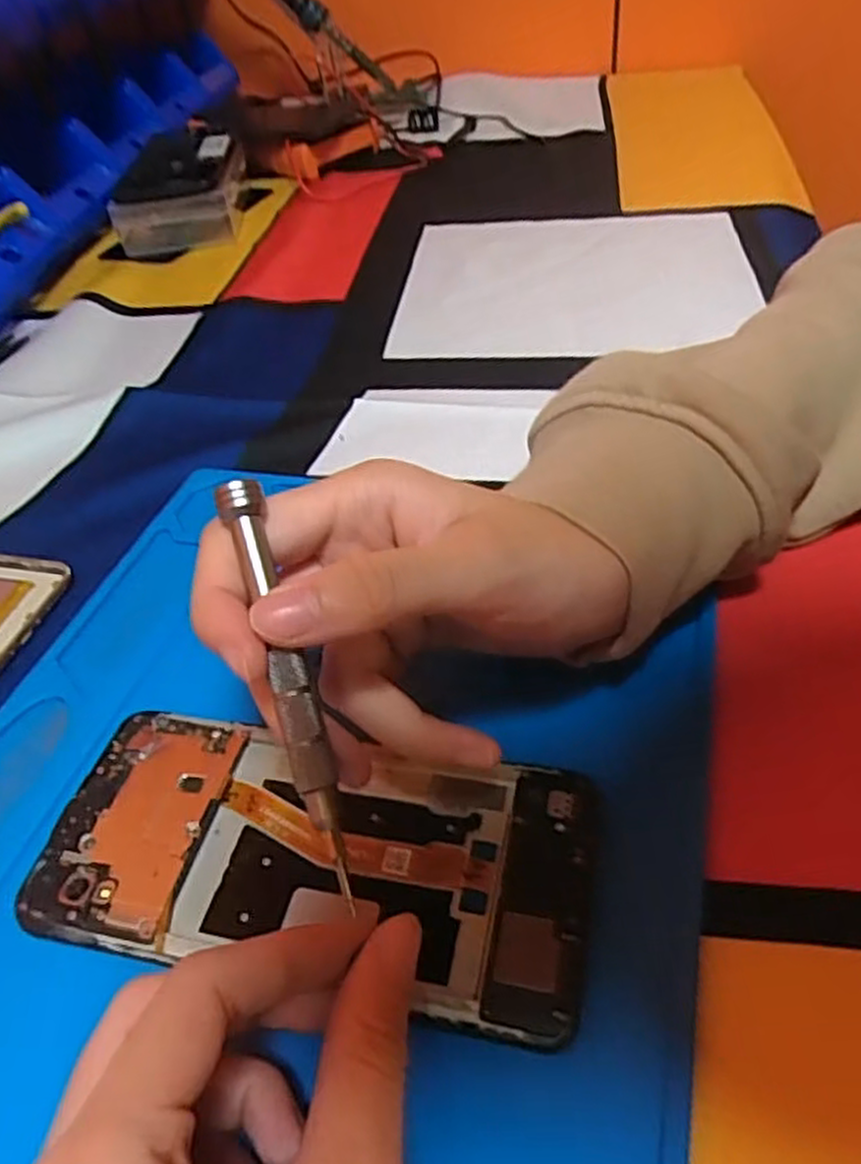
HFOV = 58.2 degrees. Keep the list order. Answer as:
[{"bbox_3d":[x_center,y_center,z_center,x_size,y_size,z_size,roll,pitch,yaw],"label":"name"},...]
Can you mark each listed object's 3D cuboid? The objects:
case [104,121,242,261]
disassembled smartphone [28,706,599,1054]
[{"bbox_3d":[-0.188,-0.303,0.591,0.085,0.044,0.141,-7,44,0],"label":"case"},{"bbox_3d":[-0.033,0.074,0.212,0.149,0.006,0.070,5,45,12],"label":"disassembled smartphone"}]

